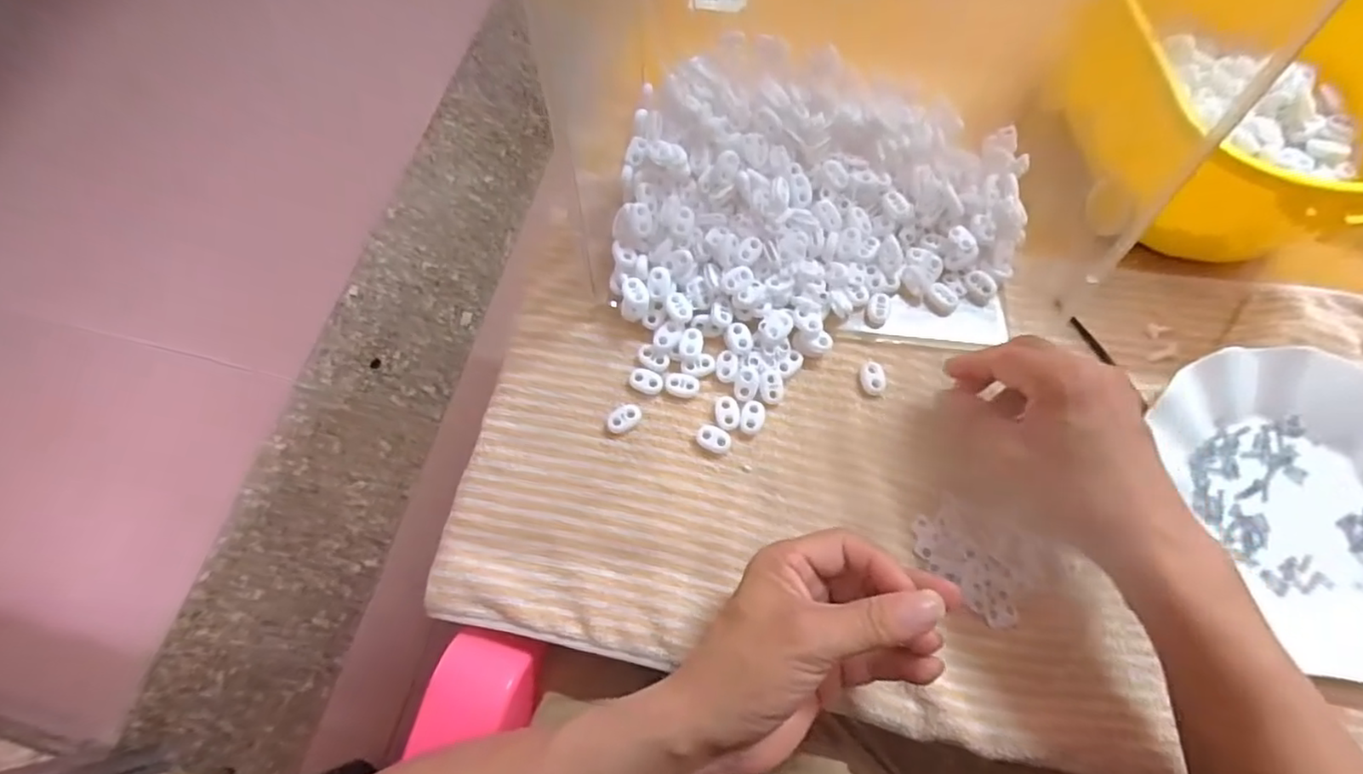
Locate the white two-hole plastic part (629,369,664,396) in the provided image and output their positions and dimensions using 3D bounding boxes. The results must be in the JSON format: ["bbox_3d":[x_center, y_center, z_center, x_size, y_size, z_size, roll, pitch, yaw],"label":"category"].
[{"bbox_3d":[-0.023,-0.004,0.402,0.022,0.006,0.015,21,71,9],"label":"white two-hole plastic part"}]

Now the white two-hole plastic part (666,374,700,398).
[{"bbox_3d":[0.000,-0.002,0.399,0.022,0.004,0.015,15,70,7],"label":"white two-hole plastic part"}]

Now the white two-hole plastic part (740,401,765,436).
[{"bbox_3d":[0.045,0.019,0.391,0.015,0.004,0.022,10,70,5],"label":"white two-hole plastic part"}]

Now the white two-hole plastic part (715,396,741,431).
[{"bbox_3d":[0.030,0.016,0.392,0.015,0.004,0.022,-4,69,-1],"label":"white two-hole plastic part"}]

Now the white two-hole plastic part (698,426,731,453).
[{"bbox_3d":[0.021,0.033,0.387,0.021,0.004,0.015,20,71,8],"label":"white two-hole plastic part"}]

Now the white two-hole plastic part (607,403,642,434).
[{"bbox_3d":[-0.037,0.020,0.395,0.023,0.008,0.017,-30,72,-10],"label":"white two-hole plastic part"}]

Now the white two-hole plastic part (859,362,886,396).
[{"bbox_3d":[0.125,-0.006,0.402,0.015,0.005,0.023,-7,69,-2],"label":"white two-hole plastic part"}]

